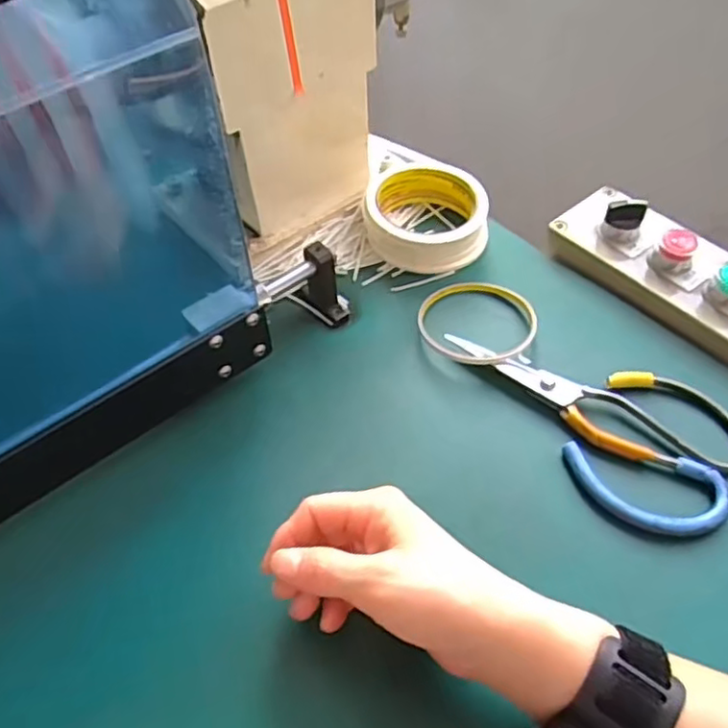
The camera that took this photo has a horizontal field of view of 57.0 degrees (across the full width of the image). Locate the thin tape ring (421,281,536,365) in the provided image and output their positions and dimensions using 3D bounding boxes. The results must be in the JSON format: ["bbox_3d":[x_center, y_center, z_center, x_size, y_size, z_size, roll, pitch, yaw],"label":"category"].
[{"bbox_3d":[0.078,-0.029,0.469,0.081,0.013,0.073,30,59,24],"label":"thin tape ring"}]

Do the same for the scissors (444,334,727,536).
[{"bbox_3d":[0.150,0.023,0.423,0.102,0.008,0.186,-33,57,-21],"label":"scissors"}]

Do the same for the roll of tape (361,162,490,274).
[{"bbox_3d":[0.050,-0.117,0.523,0.094,0.035,0.097,-1,52,2],"label":"roll of tape"}]

